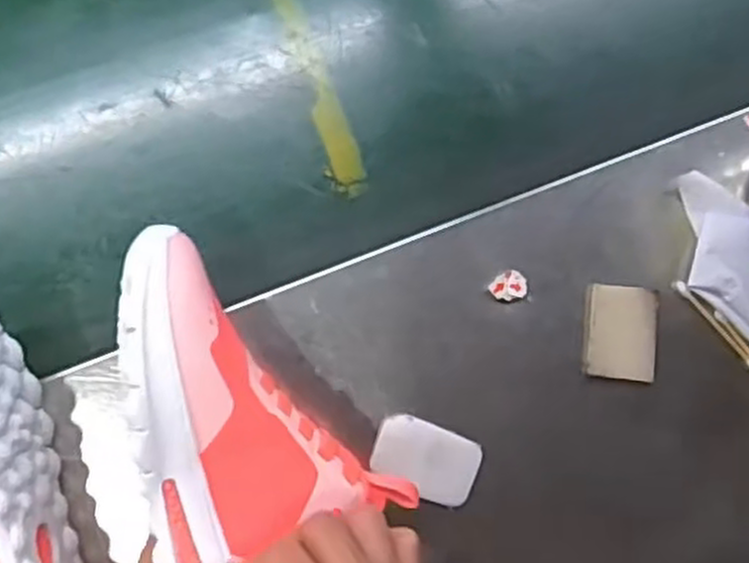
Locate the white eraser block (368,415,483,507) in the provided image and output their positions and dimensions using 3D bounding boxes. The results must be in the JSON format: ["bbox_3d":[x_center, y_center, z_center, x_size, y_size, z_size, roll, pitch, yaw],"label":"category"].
[{"bbox_3d":[0.030,0.101,0.447,0.060,0.007,0.039,23,82,-6],"label":"white eraser block"}]

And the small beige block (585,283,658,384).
[{"bbox_3d":[0.147,0.030,0.466,0.040,0.009,0.054,5,85,-8],"label":"small beige block"}]

